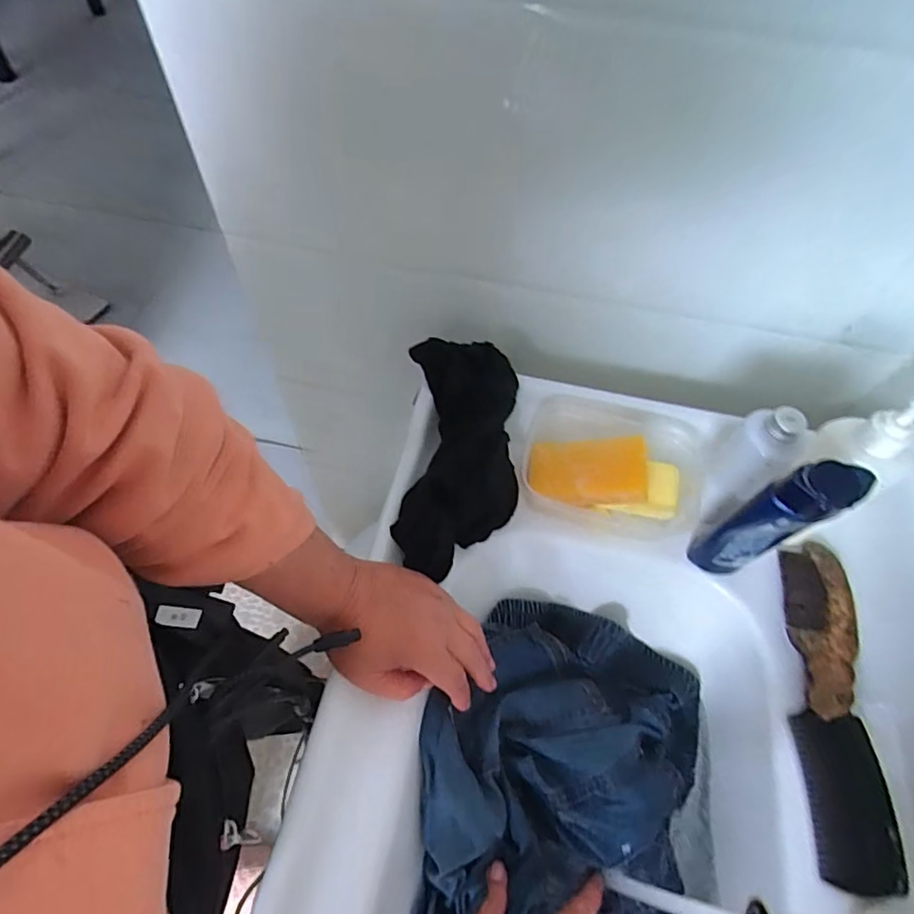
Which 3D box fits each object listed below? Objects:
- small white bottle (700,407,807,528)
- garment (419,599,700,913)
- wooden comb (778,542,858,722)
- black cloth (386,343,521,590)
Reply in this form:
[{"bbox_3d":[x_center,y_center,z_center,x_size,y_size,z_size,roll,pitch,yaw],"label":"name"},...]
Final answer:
[{"bbox_3d":[0.239,0.004,0.453,0.049,0.112,0.039,39,64,19],"label":"small white bottle"},{"bbox_3d":[0.077,0.303,0.428,0.234,0.084,0.361,17,59,7],"label":"garment"},{"bbox_3d":[0.309,0.141,0.461,0.057,0.014,0.148,9,58,3],"label":"wooden comb"},{"bbox_3d":[0.003,-0.012,0.511,0.099,0.056,0.230,3,58,-1],"label":"black cloth"}]

